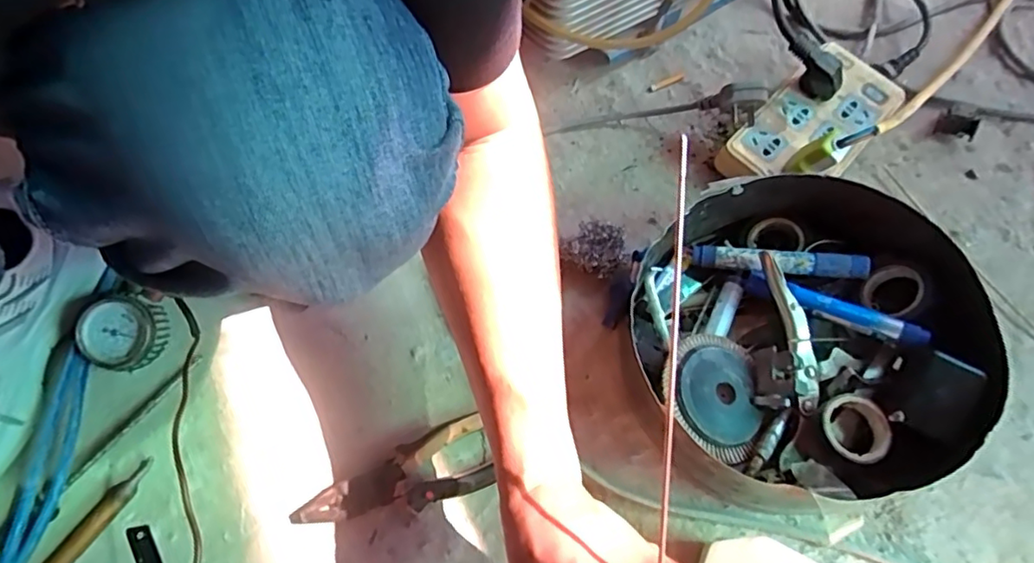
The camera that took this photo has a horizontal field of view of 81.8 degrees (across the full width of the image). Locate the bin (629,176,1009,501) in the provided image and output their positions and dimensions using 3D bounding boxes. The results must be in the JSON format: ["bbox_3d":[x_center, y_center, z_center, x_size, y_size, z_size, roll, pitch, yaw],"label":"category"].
[{"bbox_3d":[0.207,0.040,0.455,0.231,0.096,0.222,-1,63,3],"label":"bin"}]

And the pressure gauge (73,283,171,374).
[{"bbox_3d":[-0.348,0.045,0.527,0.065,0.025,0.064,-32,94,-9],"label":"pressure gauge"}]

